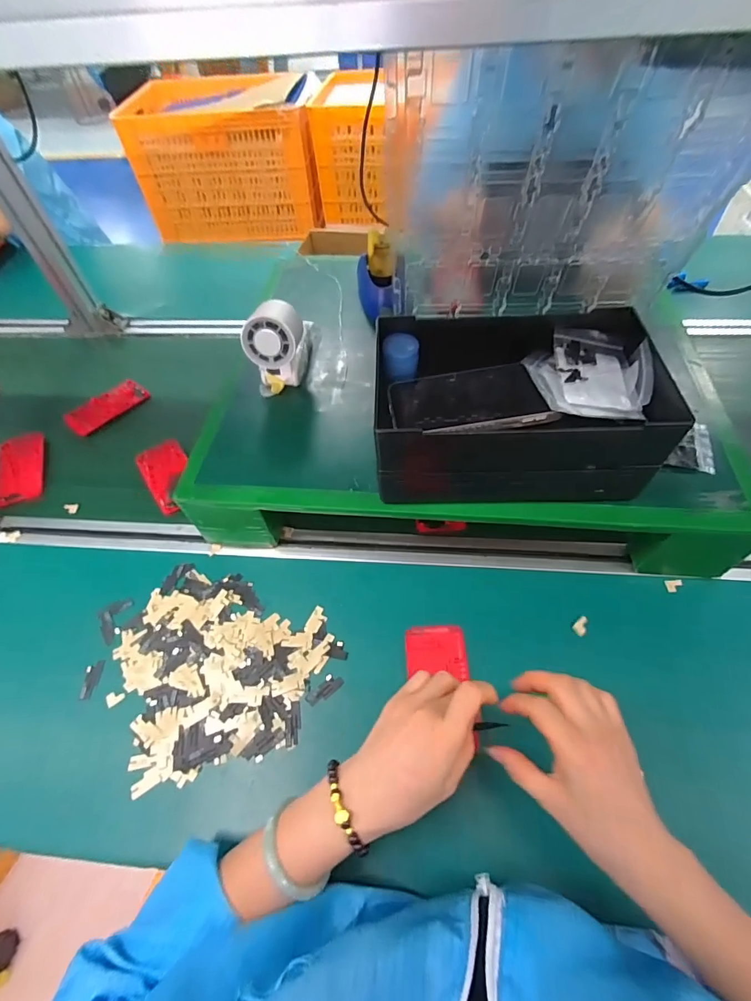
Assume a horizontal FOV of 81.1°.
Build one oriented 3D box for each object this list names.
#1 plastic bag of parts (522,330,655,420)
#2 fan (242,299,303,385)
[{"bbox_3d":[0.203,-0.127,0.422,0.104,0.027,0.113,-1,55,3],"label":"plastic bag of parts"},{"bbox_3d":[-0.119,-0.192,0.526,0.054,0.082,0.065,5,56,7],"label":"fan"}]

